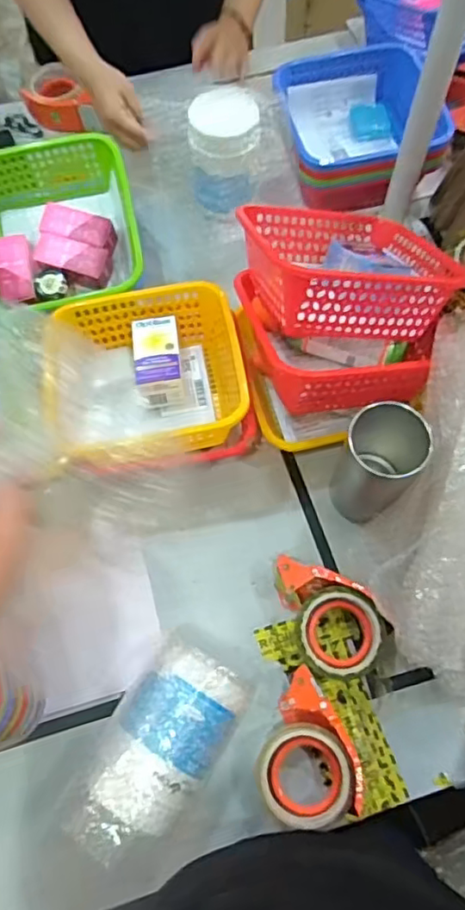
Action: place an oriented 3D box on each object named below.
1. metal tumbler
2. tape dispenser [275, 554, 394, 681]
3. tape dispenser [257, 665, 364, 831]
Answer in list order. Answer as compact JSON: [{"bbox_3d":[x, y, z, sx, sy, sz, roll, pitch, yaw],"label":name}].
[{"bbox_3d":[0.167,0.016,0.702,0.088,0.157,0.093,-1,68,2],"label":"metal tumbler"},{"bbox_3d":[0.111,0.178,0.687,0.102,0.061,0.148,-24,69,-8],"label":"tape dispenser"},{"bbox_3d":[0.072,0.306,0.632,0.098,0.060,0.138,-14,68,-4],"label":"tape dispenser"}]

